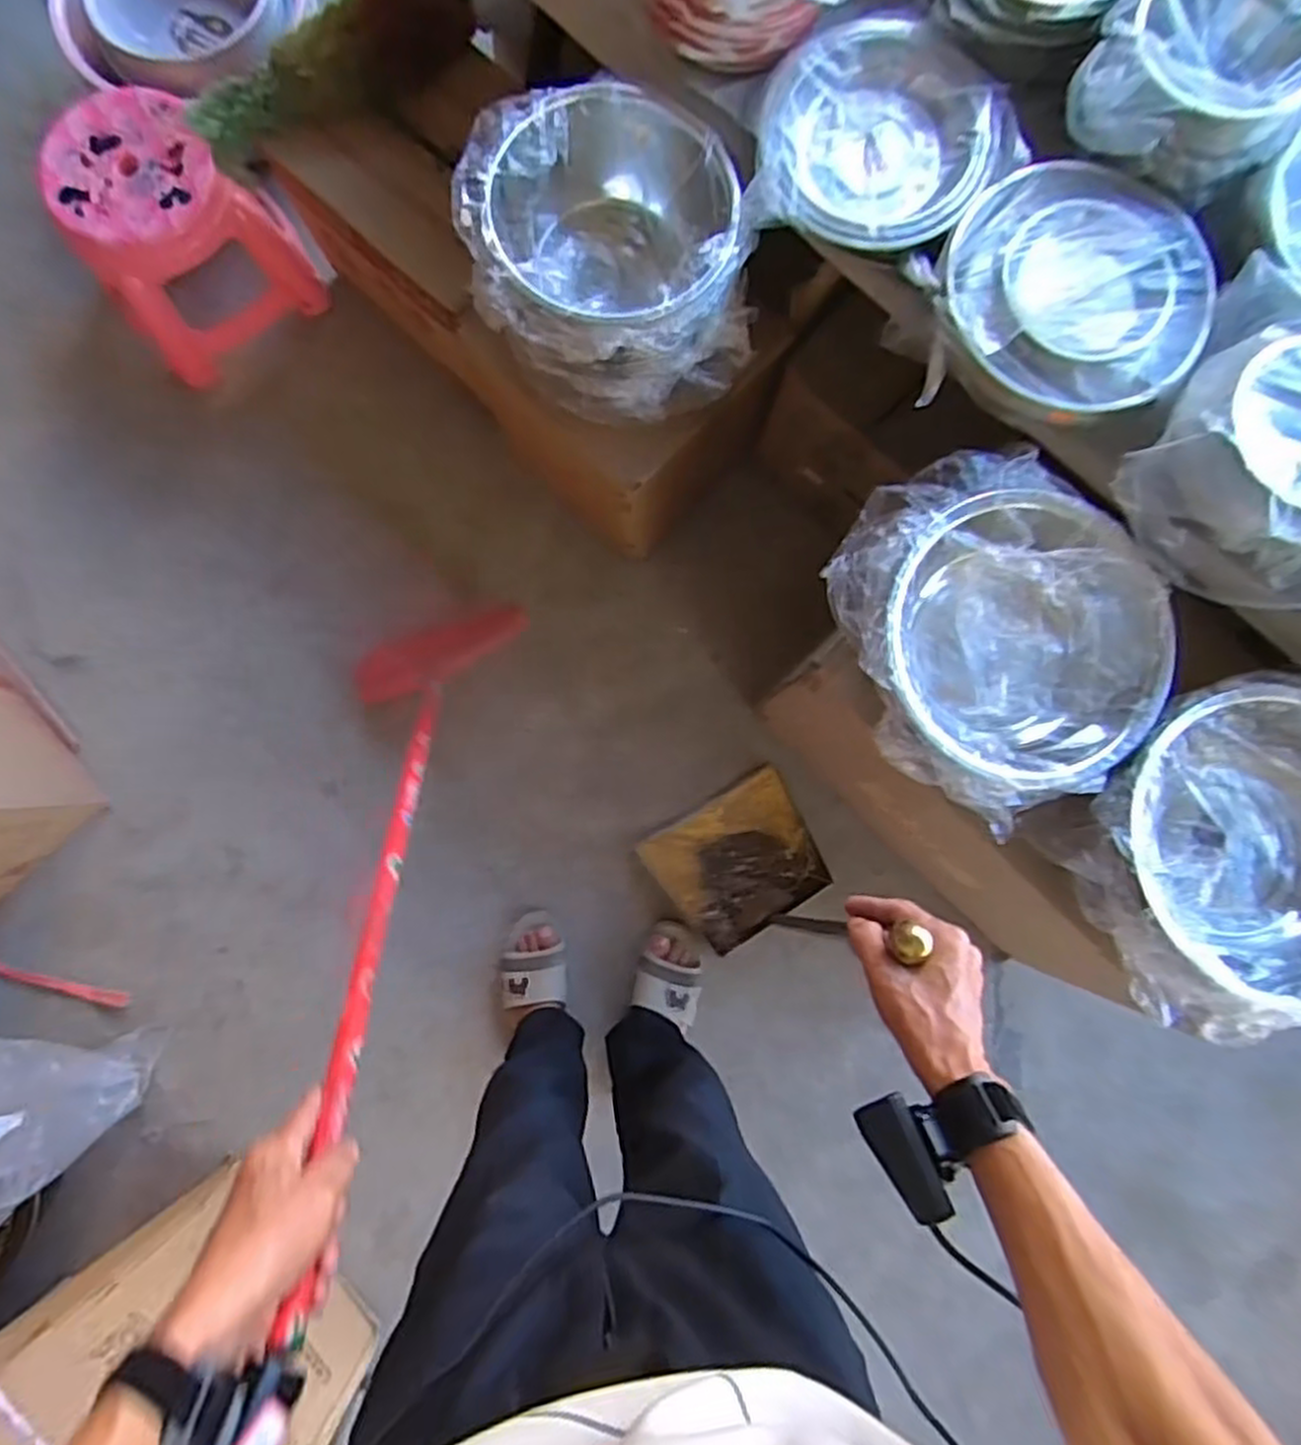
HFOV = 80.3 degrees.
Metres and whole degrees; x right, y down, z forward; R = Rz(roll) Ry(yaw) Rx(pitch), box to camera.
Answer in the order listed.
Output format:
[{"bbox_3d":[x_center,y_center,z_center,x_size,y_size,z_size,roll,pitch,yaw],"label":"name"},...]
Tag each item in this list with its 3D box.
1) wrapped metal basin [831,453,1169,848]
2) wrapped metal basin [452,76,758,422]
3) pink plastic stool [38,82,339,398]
[{"bbox_3d":[0.361,-0.097,0.822,0.297,0.135,0.366,-29,84,-7],"label":"wrapped metal basin"},{"bbox_3d":[-0.049,-0.511,0.889,0.280,0.199,0.268,0,81,-3],"label":"wrapped metal basin"},{"bbox_3d":[-0.747,-0.773,1.229,0.282,0.250,0.277,-40,86,-8],"label":"pink plastic stool"}]

